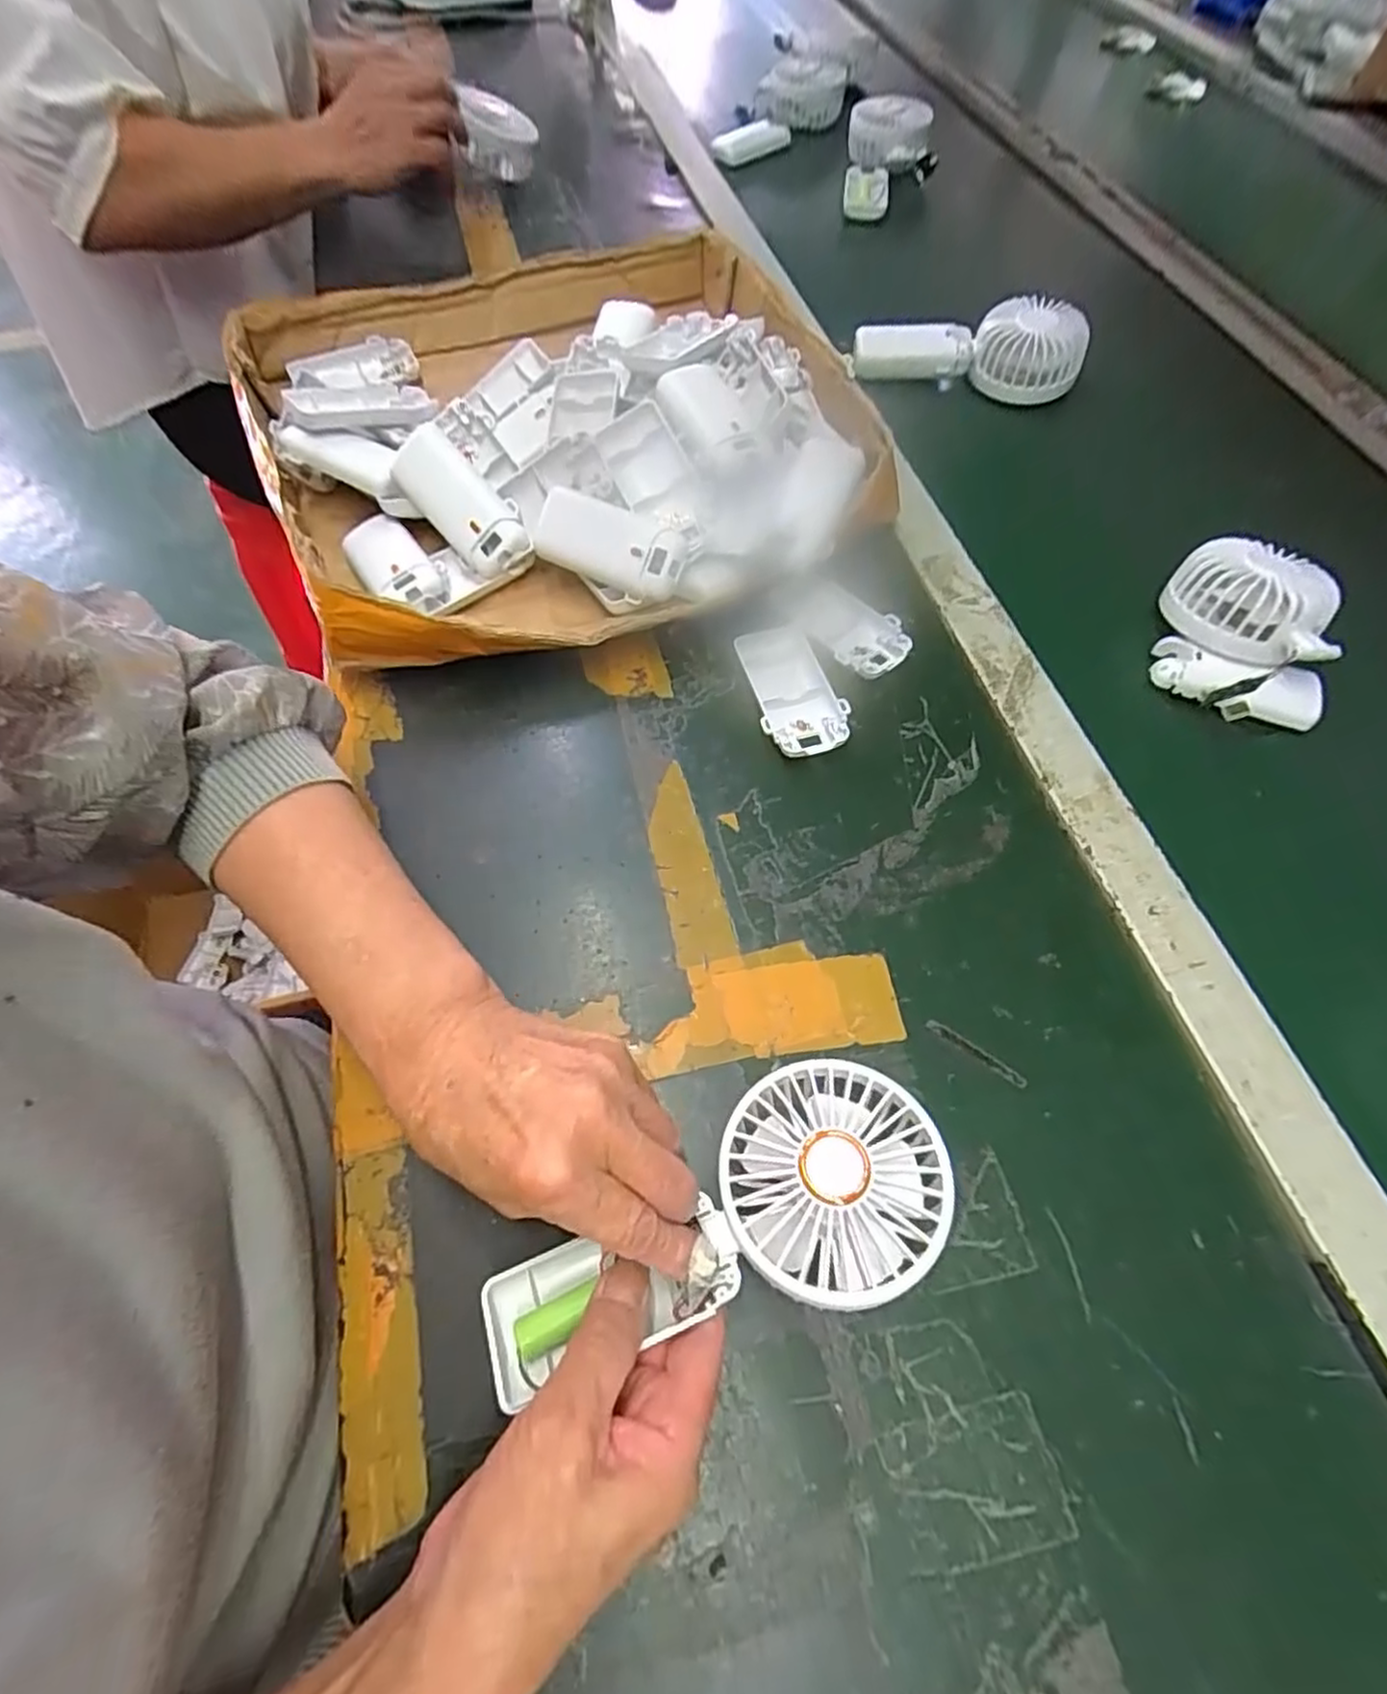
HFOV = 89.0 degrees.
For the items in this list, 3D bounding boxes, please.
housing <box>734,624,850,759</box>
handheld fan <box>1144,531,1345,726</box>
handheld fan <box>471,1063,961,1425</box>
[{"bbox_3d":[0.060,-0.096,0.436,0.049,0.015,0.096,-12,62,-6],"label":"housing"},{"bbox_3d":[0.340,-0.131,0.431,0.087,0.048,0.110,12,62,6],"label":"handheld fan"},{"bbox_3d":[0.009,0.148,0.275,0.185,0.028,0.081,-24,64,-2],"label":"handheld fan"}]

